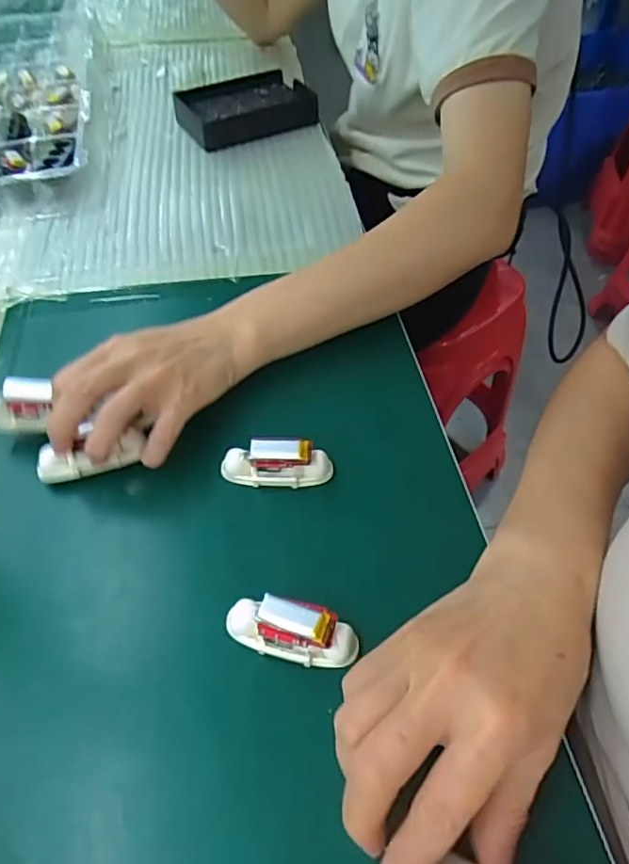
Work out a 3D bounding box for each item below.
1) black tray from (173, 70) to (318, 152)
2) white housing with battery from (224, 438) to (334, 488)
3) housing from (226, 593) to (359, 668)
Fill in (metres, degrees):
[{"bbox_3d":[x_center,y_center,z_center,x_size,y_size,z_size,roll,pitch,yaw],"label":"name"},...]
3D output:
[{"bbox_3d":[-0.075,-0.350,0.618,0.138,0.035,0.087,-22,54,-17],"label":"black tray"},{"bbox_3d":[-0.022,0.018,0.336,0.063,0.030,0.019,1,51,1],"label":"white housing with battery"},{"bbox_3d":[-0.011,0.094,0.273,0.063,0.024,0.022,11,52,9],"label":"housing"}]

